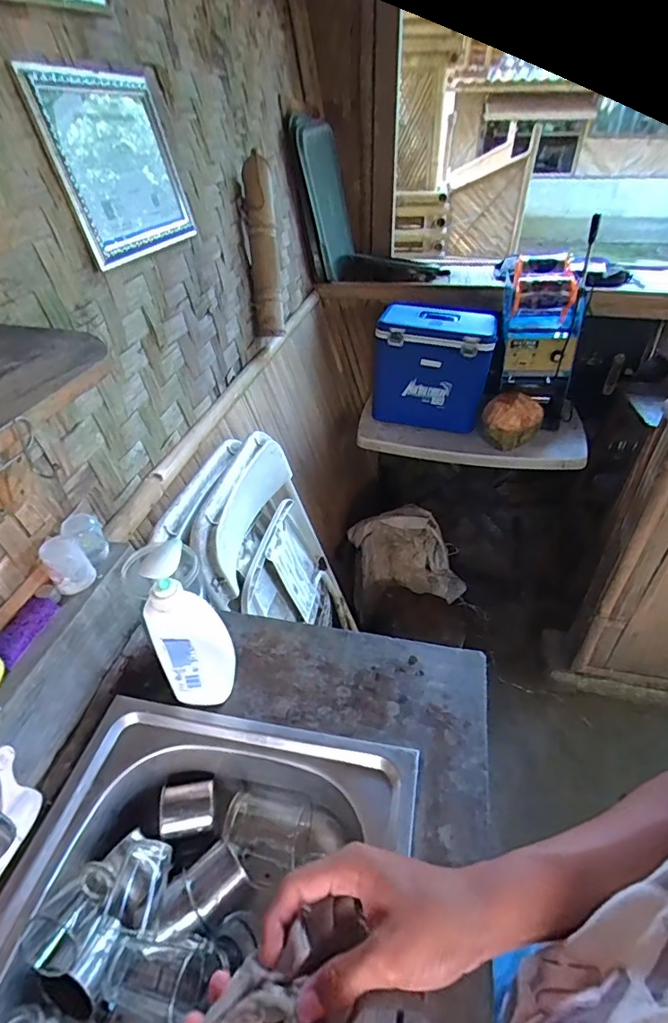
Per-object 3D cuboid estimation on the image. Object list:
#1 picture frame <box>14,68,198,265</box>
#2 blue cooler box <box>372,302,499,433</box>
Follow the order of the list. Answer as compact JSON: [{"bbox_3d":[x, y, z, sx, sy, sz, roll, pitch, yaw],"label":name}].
[{"bbox_3d":[-0.357,-0.596,0.882,0.016,0.255,0.349,-2,35,16],"label":"picture frame"},{"bbox_3d":[0.329,-0.486,1.698,0.354,0.331,0.226,10,40,14],"label":"blue cooler box"}]

